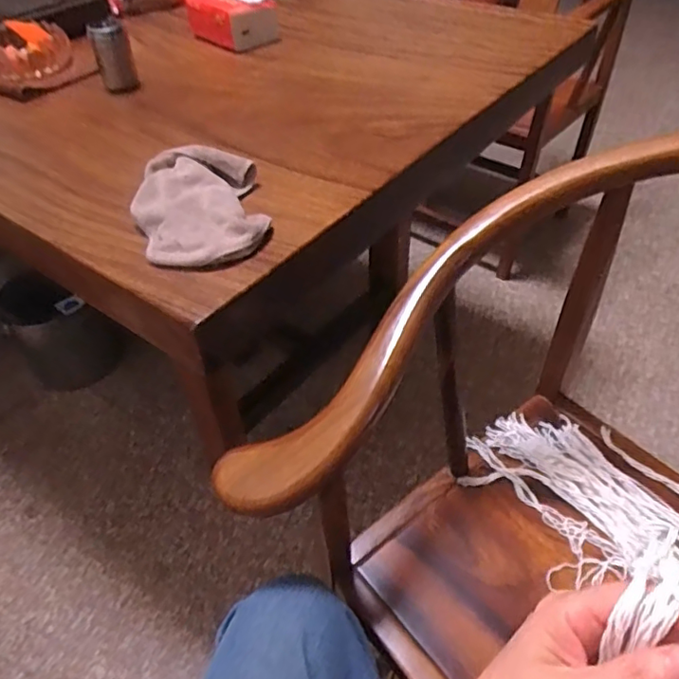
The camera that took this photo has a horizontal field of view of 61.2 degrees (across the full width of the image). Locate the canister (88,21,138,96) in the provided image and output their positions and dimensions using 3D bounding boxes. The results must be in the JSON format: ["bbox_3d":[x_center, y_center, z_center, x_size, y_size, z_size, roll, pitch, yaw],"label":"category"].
[{"bbox_3d":[-0.298,-0.372,0.763,0.040,0.085,0.040,-17,47,-15],"label":"canister"}]

